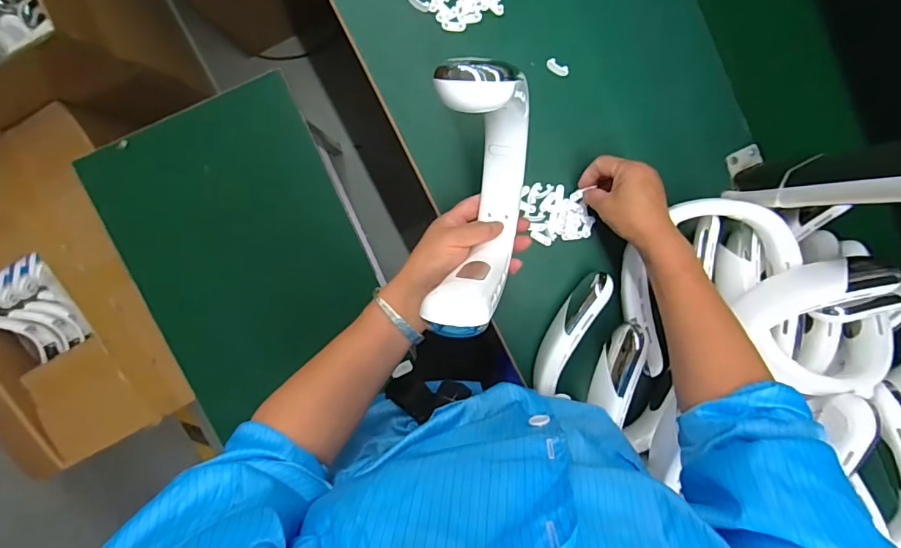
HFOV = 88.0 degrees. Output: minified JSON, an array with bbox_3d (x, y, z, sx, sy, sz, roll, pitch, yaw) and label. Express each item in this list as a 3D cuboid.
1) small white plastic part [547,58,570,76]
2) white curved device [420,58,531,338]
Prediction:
[{"bbox_3d":[0.129,-0.247,0.560,0.029,0.004,0.013,28,96,-5],"label":"small white plastic part"},{"bbox_3d":[0.028,-0.053,0.389,0.084,0.191,0.181,4,98,-2],"label":"white curved device"}]

